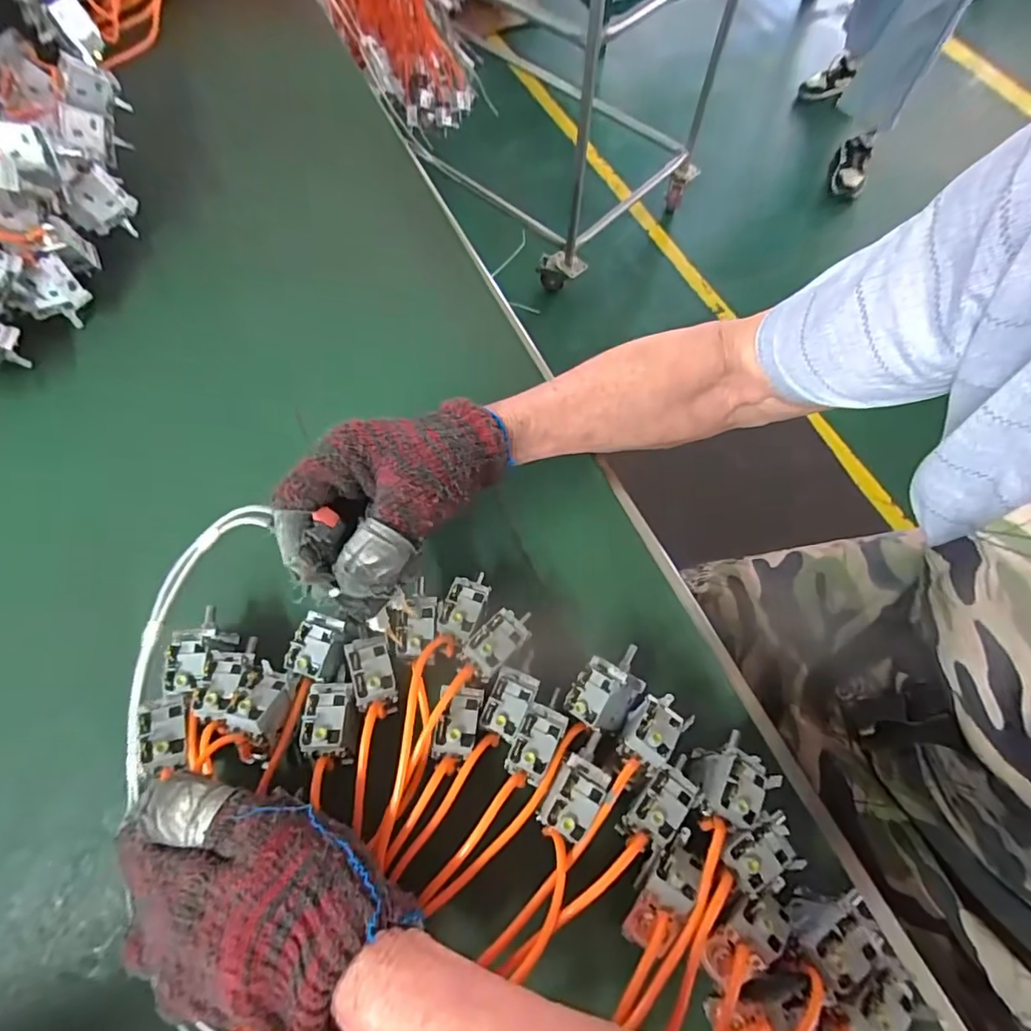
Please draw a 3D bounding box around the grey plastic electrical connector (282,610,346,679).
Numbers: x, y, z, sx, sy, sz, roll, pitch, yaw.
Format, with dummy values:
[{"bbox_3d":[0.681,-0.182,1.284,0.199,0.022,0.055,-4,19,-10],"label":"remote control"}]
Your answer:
[{"bbox_3d":[-0.122,0.082,0.331,0.026,0.026,0.038,11,67,4],"label":"grey plastic electrical connector"}]

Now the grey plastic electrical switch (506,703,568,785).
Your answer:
[{"bbox_3d":[0.012,0.129,0.304,0.024,0.010,0.040,25,69,9],"label":"grey plastic electrical switch"}]

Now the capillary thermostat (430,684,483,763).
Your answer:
[{"bbox_3d":[-0.033,0.118,0.306,0.025,0.020,0.040,3,67,1],"label":"capillary thermostat"}]

